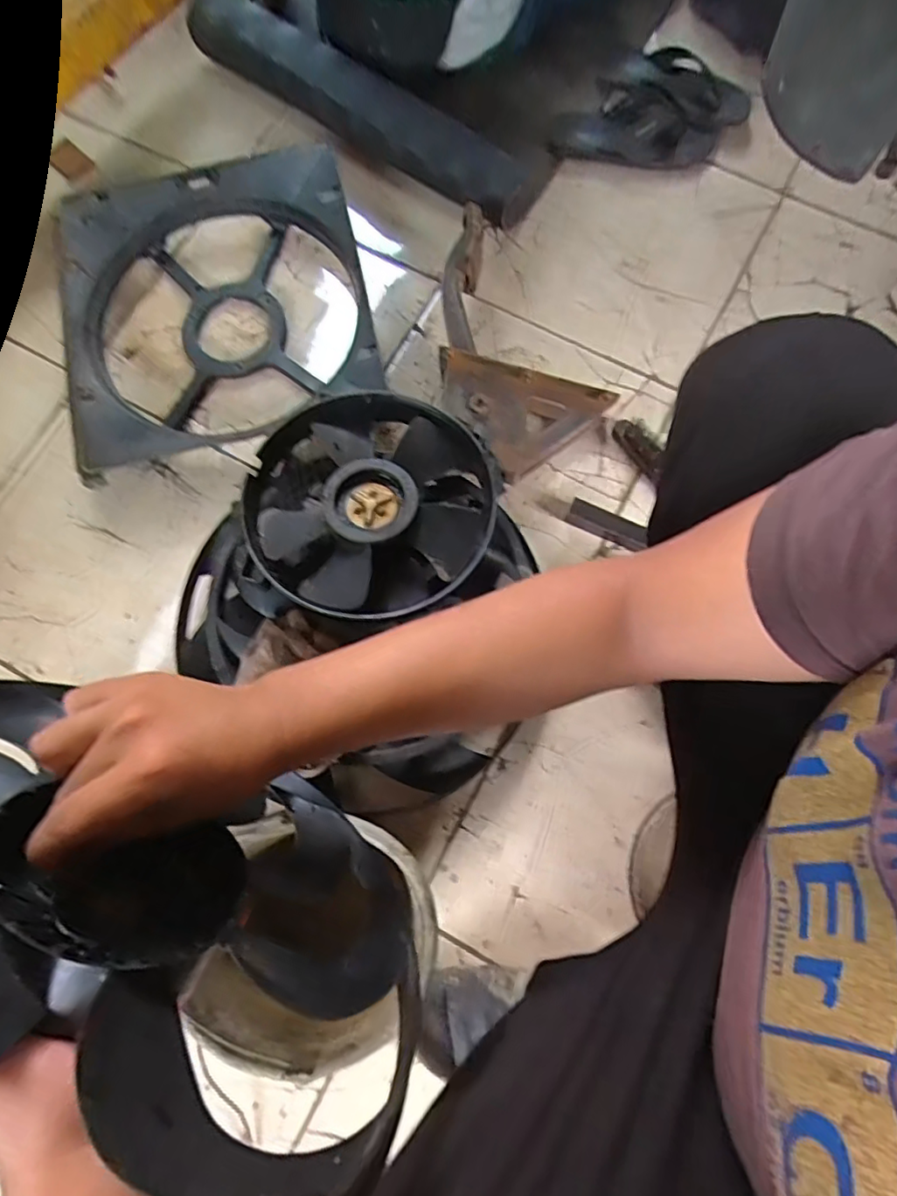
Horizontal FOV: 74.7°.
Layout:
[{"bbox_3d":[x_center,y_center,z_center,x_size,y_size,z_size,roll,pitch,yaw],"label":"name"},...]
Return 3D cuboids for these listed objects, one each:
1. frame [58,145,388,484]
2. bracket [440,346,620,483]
[{"bbox_3d":[-0.343,-0.426,0.876,0.444,0.081,0.444,-14,77,-3],"label":"frame"},{"bbox_3d":[0.087,-0.236,0.817,0.237,0.096,0.128,18,78,4],"label":"bracket"}]

